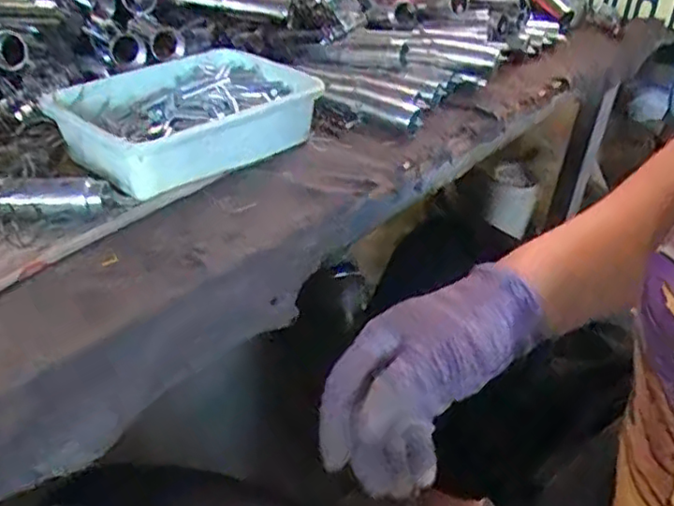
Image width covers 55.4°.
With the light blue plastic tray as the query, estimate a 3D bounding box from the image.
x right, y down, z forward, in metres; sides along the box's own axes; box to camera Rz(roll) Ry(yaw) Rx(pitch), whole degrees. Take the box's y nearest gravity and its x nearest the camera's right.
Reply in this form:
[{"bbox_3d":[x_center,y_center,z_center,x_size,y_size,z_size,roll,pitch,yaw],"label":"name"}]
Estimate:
[{"bbox_3d":[-0.104,-0.104,0.475,0.136,0.041,0.183,30,44,29],"label":"light blue plastic tray"}]

